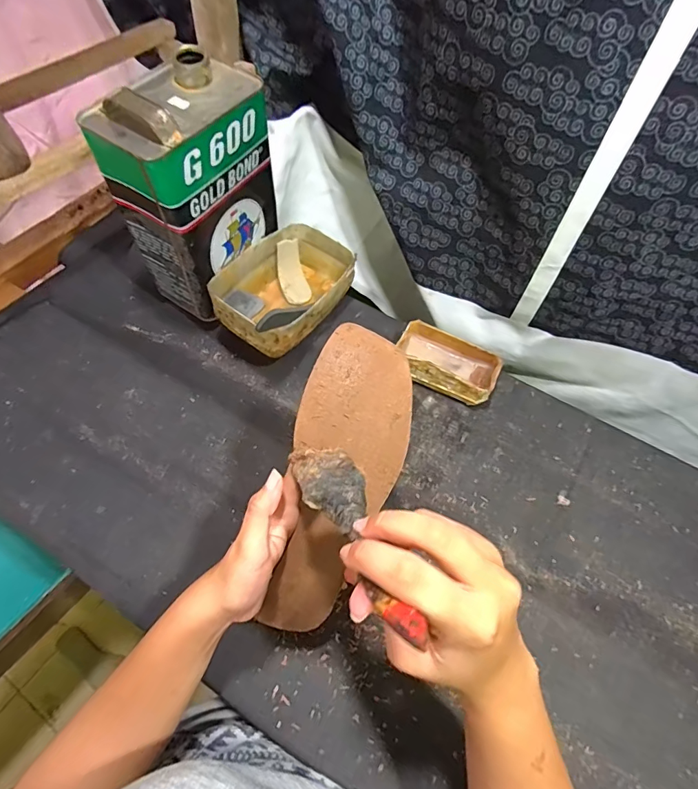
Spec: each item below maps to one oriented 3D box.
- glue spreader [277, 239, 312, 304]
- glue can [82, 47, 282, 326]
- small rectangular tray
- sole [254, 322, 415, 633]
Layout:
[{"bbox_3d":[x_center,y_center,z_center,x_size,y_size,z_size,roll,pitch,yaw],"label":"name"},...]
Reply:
[{"bbox_3d":[-0.080,-0.168,0.622,0.036,0.020,0.092,-13,84,-12],"label":"glue spreader"},{"bbox_3d":[-0.176,-0.237,0.525,0.107,0.225,0.161,29,60,13],"label":"glue can"},{"bbox_3d":[0.124,-0.040,0.563,0.124,0.047,0.075,22,60,9],"label":"small rectangular tray"},{"bbox_3d":[-0.006,0.075,0.339,0.086,0.017,0.244,9,100,-17],"label":"sole"}]

